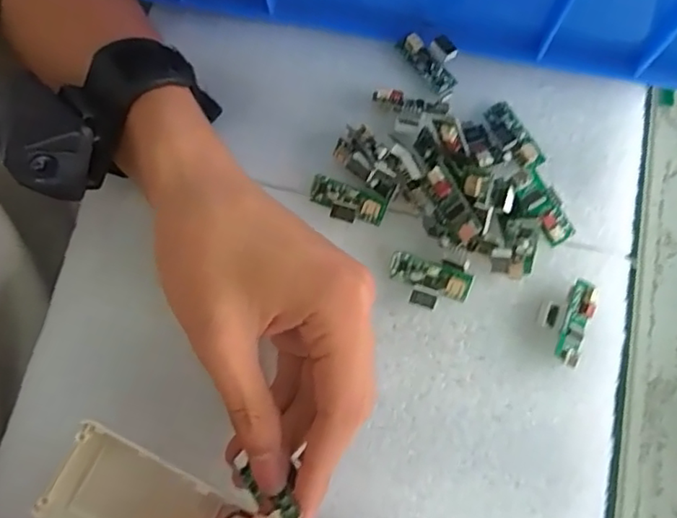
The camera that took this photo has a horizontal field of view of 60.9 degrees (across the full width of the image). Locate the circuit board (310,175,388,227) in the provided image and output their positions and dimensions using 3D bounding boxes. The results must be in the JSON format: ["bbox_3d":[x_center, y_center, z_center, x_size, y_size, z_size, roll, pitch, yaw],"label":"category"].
[{"bbox_3d":[0.003,-0.026,0.285,0.037,0.011,0.019,20,70,8],"label":"circuit board"}]

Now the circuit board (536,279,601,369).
[{"bbox_3d":[0.106,0.029,0.270,0.023,0.010,0.038,17,79,3],"label":"circuit board"}]

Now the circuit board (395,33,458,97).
[{"bbox_3d":[0.049,-0.106,0.299,0.022,0.006,0.037,-42,81,23],"label":"circuit board"}]

